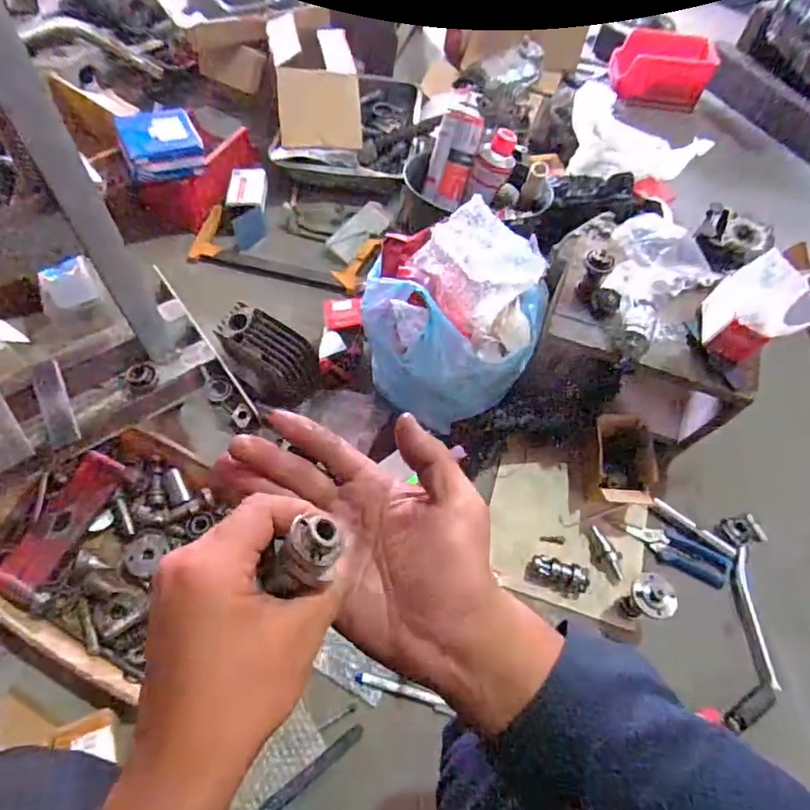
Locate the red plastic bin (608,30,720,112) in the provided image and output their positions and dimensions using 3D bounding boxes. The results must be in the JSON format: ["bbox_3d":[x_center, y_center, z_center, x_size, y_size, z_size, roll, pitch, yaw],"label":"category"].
[{"bbox_3d":[0.654,-0.864,1.416,0.233,0.130,0.154,10,59,2],"label":"red plastic bin"}]

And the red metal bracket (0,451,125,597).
[{"bbox_3d":[-0.460,0.156,0.728,0.062,0.044,0.202,20,60,8],"label":"red metal bracket"}]

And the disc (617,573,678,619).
[{"bbox_3d":[0.312,0.257,0.717,0.050,0.090,0.053,2,59,-3],"label":"disc"}]

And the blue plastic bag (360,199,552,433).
[{"bbox_3d":[0.050,-0.096,0.696,0.210,0.232,0.178,13,59,4],"label":"blue plastic bag"}]

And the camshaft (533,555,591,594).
[{"bbox_3d":[0.218,0.235,0.761,0.080,0.027,0.033,18,59,7],"label":"camshaft"}]

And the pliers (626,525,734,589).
[{"bbox_3d":[0.397,0.212,0.798,0.145,0.010,0.054,29,76,20],"label":"pliers"}]

